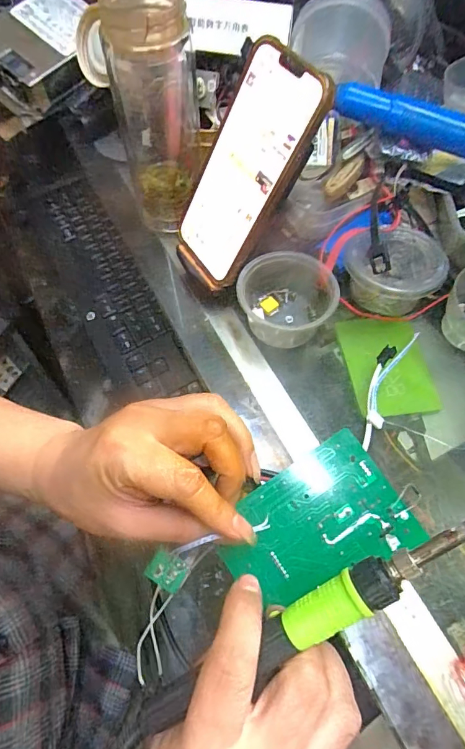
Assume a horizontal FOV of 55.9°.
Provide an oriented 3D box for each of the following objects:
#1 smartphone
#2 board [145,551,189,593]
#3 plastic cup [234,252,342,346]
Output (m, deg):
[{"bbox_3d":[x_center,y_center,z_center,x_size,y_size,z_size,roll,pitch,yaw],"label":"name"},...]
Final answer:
[{"bbox_3d":[0.009,-0.149,0.336,0.015,0.166,0.086,-12,49,-44],"label":"smartphone"},{"bbox_3d":[-0.041,0.122,0.272,0.023,0.004,0.020,30,86,7],"label":"board"},{"bbox_3d":[0.046,-0.062,0.364,0.078,0.045,0.071,0,60,0],"label":"plastic cup"}]

